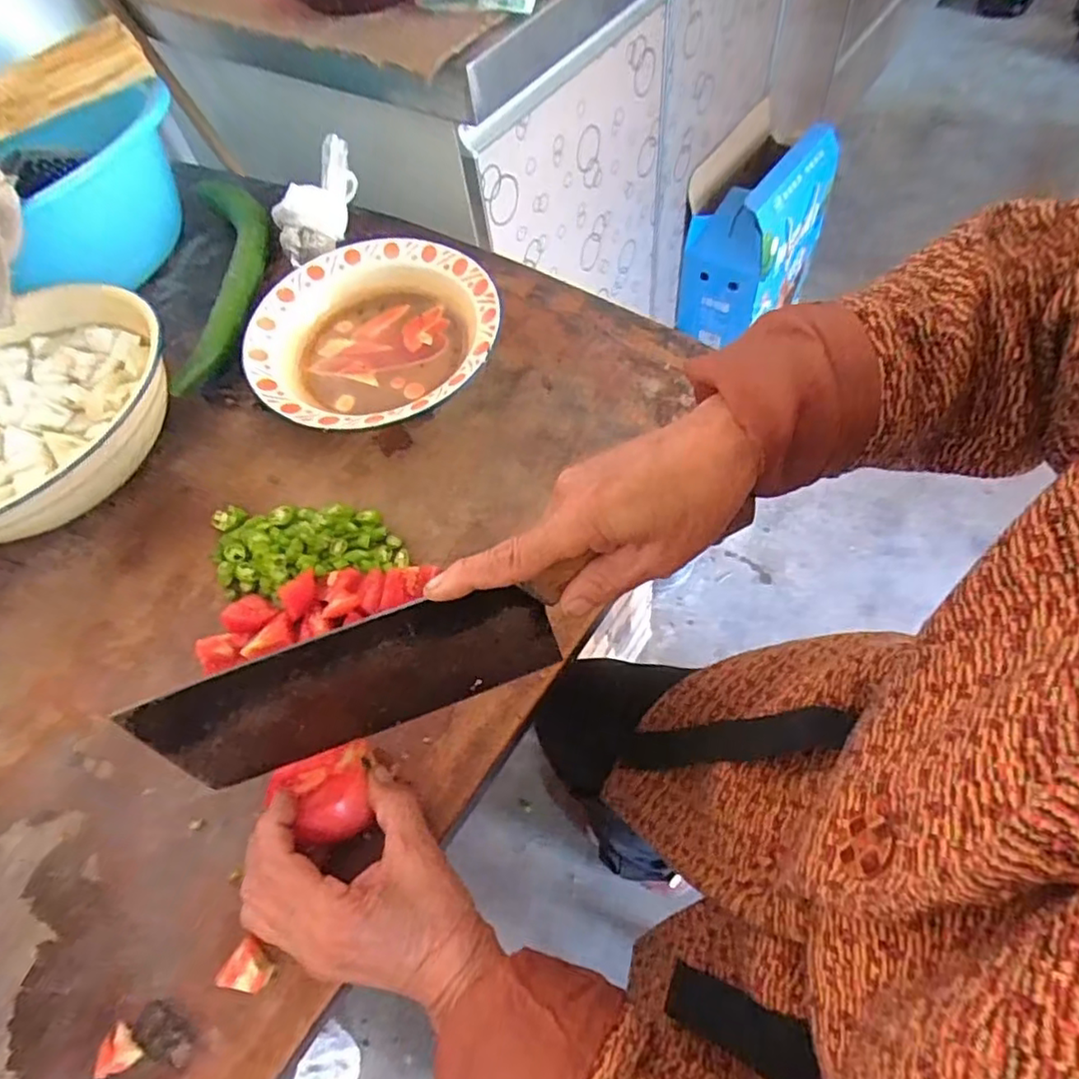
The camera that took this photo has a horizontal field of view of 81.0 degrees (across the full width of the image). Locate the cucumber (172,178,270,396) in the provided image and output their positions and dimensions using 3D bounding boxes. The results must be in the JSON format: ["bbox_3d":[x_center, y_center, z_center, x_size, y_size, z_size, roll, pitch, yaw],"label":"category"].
[{"bbox_3d":[-0.302,-0.263,0.612,0.080,0.033,0.301,-11,61,-2],"label":"cucumber"}]

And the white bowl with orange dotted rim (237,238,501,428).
[{"bbox_3d":[-0.139,-0.169,0.540,0.201,0.046,0.198,-2,61,3],"label":"white bowl with orange dotted rim"}]

